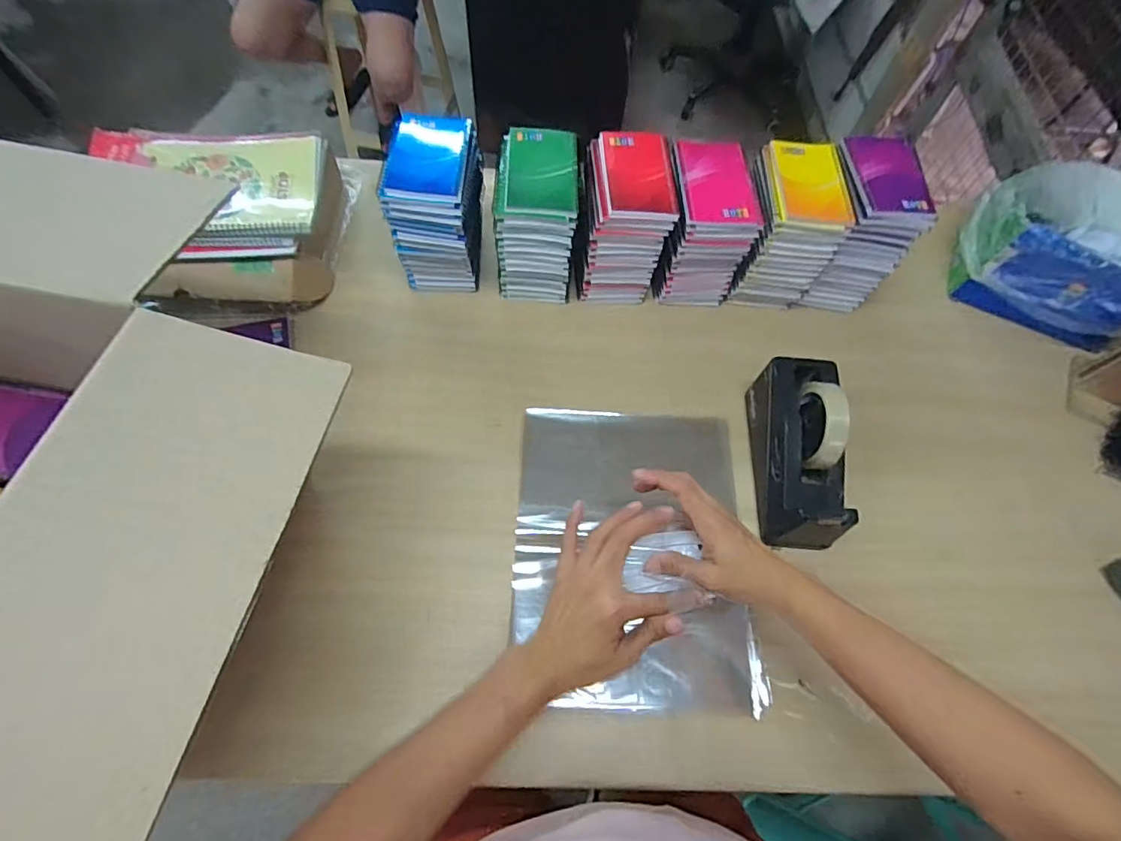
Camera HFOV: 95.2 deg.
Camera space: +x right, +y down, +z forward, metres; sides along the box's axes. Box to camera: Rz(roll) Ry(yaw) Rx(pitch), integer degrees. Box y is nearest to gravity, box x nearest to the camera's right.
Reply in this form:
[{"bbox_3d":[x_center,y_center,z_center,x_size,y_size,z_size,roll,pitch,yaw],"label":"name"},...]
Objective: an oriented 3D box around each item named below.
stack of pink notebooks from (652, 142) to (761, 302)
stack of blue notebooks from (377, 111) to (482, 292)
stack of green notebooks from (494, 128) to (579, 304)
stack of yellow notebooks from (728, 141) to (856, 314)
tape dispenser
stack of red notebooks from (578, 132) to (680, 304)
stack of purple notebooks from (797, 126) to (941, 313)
[{"bbox_3d":[0.185,-0.250,0.673,0.104,0.153,0.126,0,64,-3],"label":"stack of pink notebooks"},{"bbox_3d":[-0.155,-0.265,0.665,0.093,0.191,0.135,7,64,0],"label":"stack of blue notebooks"},{"bbox_3d":[-0.031,-0.248,0.666,0.091,0.184,0.128,3,64,-2],"label":"stack of green notebooks"},{"bbox_3d":[0.290,-0.247,0.672,0.104,0.164,0.129,5,64,-1],"label":"stack of yellow notebooks"},{"bbox_3d":[0.269,0.037,0.575,0.070,0.133,0.211,5,64,-1],"label":"tape dispenser"},{"bbox_3d":[0.082,-0.254,0.672,0.102,0.171,0.139,2,64,-2],"label":"stack of red notebooks"},{"bbox_3d":[0.387,-0.255,0.680,0.101,0.171,0.140,4,64,-2],"label":"stack of purple notebooks"}]

